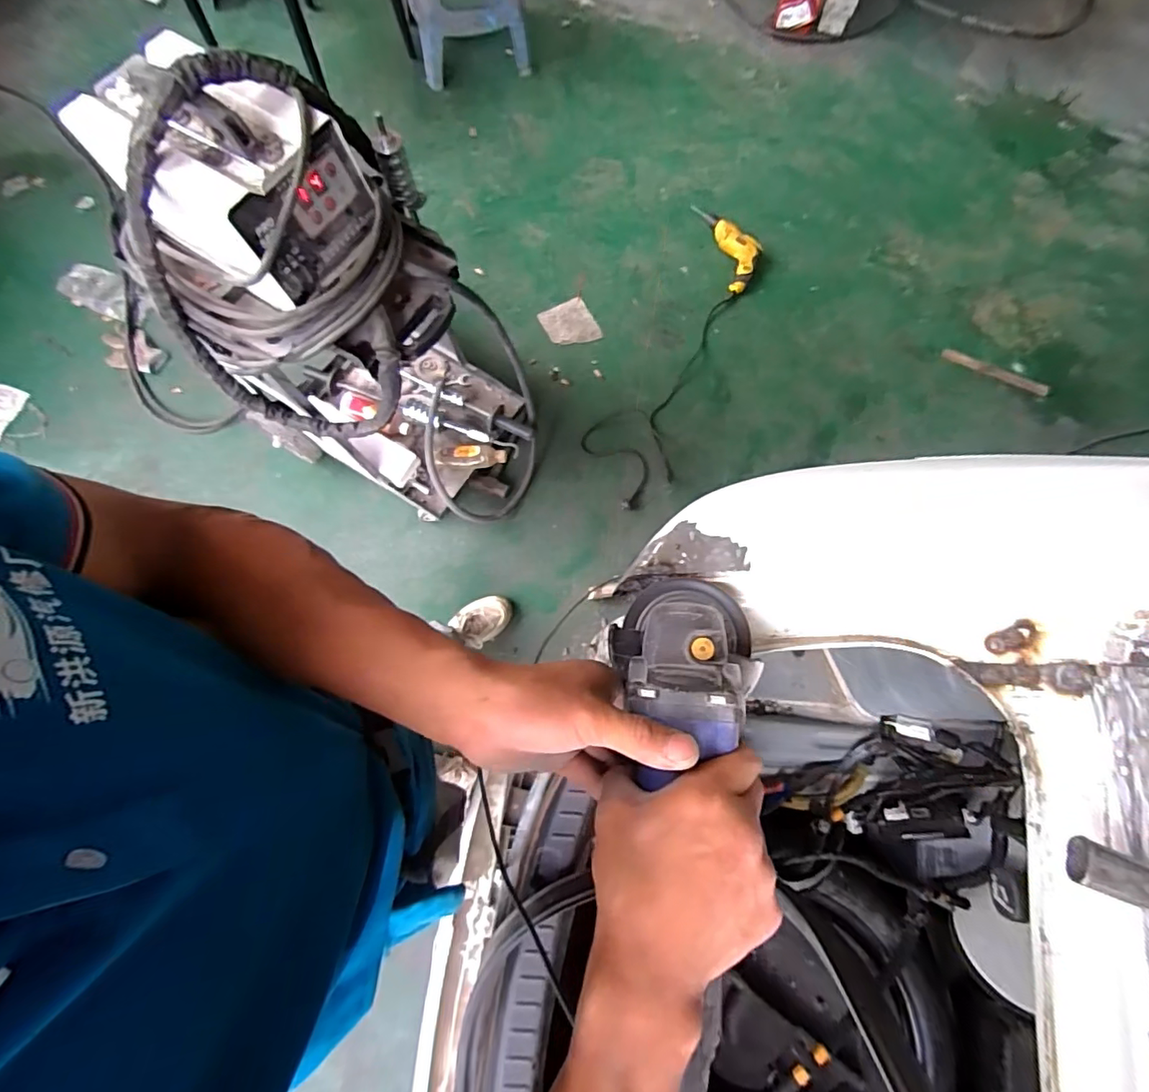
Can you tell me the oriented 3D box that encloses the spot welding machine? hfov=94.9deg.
[{"bbox_3d":[-0.419,-0.469,1.095,0.634,0.873,0.517,10,70,3],"label":"spot welding machine"}]

